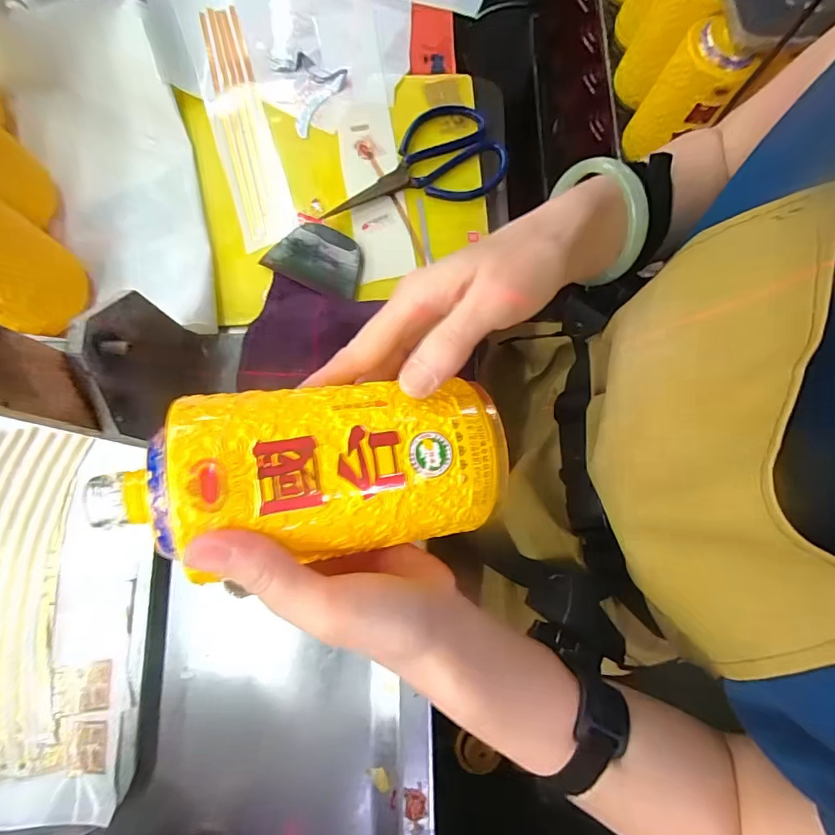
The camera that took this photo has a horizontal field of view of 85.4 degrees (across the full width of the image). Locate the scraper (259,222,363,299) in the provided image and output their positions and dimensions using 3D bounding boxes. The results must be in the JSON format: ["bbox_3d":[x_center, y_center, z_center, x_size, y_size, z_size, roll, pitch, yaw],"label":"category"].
[{"bbox_3d":[-0.087,-0.141,0.397,0.084,0.004,0.056,26,85,4],"label":"scraper"}]

